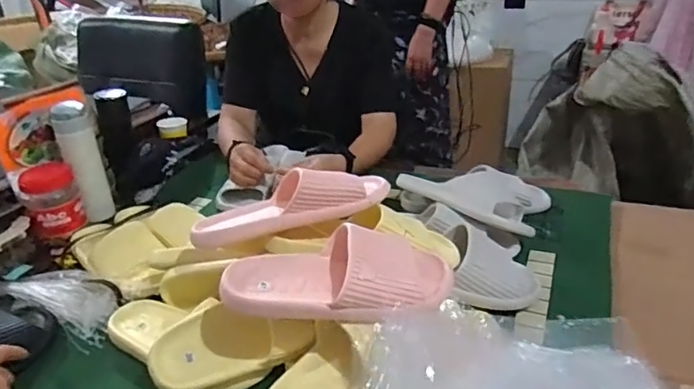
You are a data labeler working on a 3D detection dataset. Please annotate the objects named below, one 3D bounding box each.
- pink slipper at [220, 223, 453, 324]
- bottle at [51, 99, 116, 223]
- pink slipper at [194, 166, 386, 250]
[{"bbox_3d":[-0.010,0.087,0.599,0.247,0.064,0.098,0,28,5],"label":"pink slipper"},{"bbox_3d":[-0.491,-0.055,0.999,0.065,0.214,0.074,-16,31,-24],"label":"bottle"},{"bbox_3d":[-0.077,0.006,0.710,0.253,0.071,0.075,-15,28,4],"label":"pink slipper"}]

